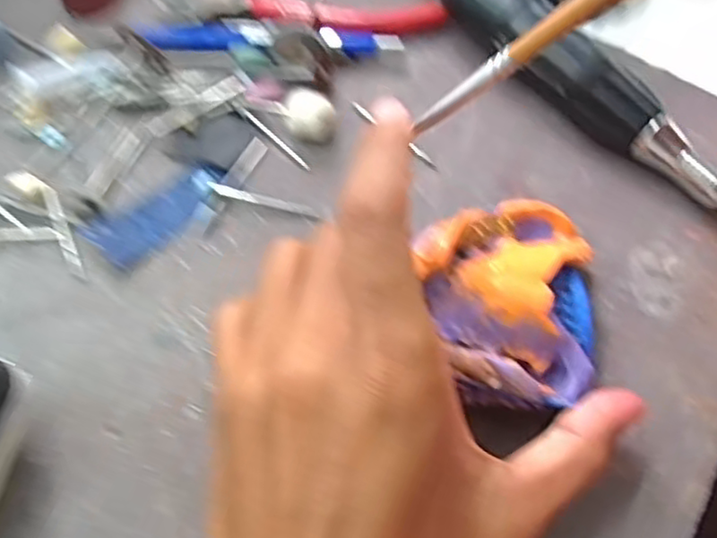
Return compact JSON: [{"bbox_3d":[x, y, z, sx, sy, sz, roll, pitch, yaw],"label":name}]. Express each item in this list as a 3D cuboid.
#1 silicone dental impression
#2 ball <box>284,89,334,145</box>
[{"bbox_3d":[0.052,0.011,0.225,0.056,0.030,0.071,-13,65,-5],"label":"silicone dental impression"},{"bbox_3d":[-0.019,-0.060,0.271,0.019,0.014,0.017,-6,65,-2],"label":"ball"}]

